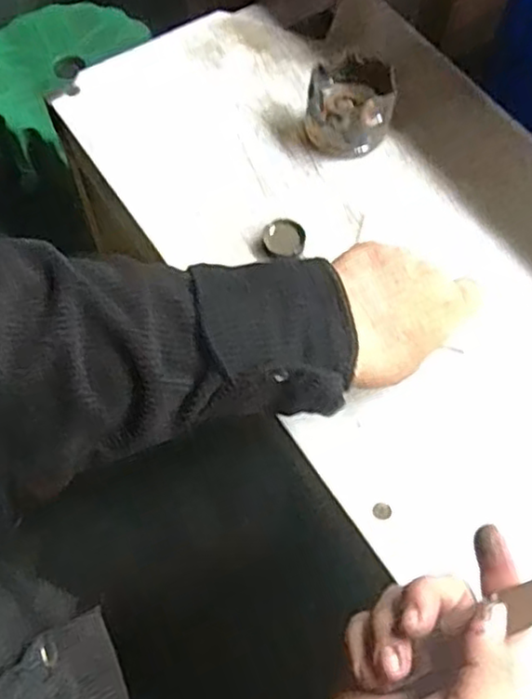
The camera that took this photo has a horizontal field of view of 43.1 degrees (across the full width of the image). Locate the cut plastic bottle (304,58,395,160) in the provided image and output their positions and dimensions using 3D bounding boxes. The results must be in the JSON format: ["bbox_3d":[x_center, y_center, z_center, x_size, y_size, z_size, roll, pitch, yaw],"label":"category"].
[{"bbox_3d":[0.062,-0.187,0.511,0.061,0.056,0.064,2,64,0],"label":"cut plastic bottle"}]

